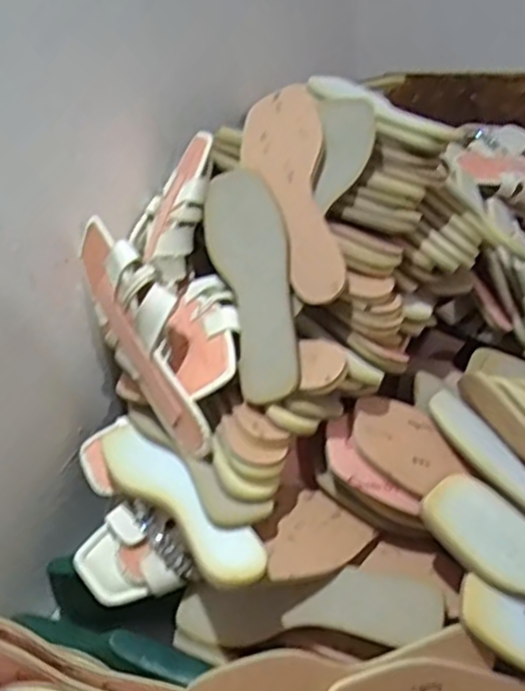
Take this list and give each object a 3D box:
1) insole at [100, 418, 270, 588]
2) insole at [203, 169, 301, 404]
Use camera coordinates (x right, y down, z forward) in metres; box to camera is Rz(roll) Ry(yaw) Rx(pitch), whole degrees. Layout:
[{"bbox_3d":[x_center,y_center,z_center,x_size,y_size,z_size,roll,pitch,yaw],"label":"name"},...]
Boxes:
[{"bbox_3d":[-0.081,0.133,0.621,0.056,0.015,0.242,-29,40,-28],"label":"insole"},{"bbox_3d":[-0.007,-0.064,0.651,0.080,0.009,0.232,-24,68,24],"label":"insole"}]

